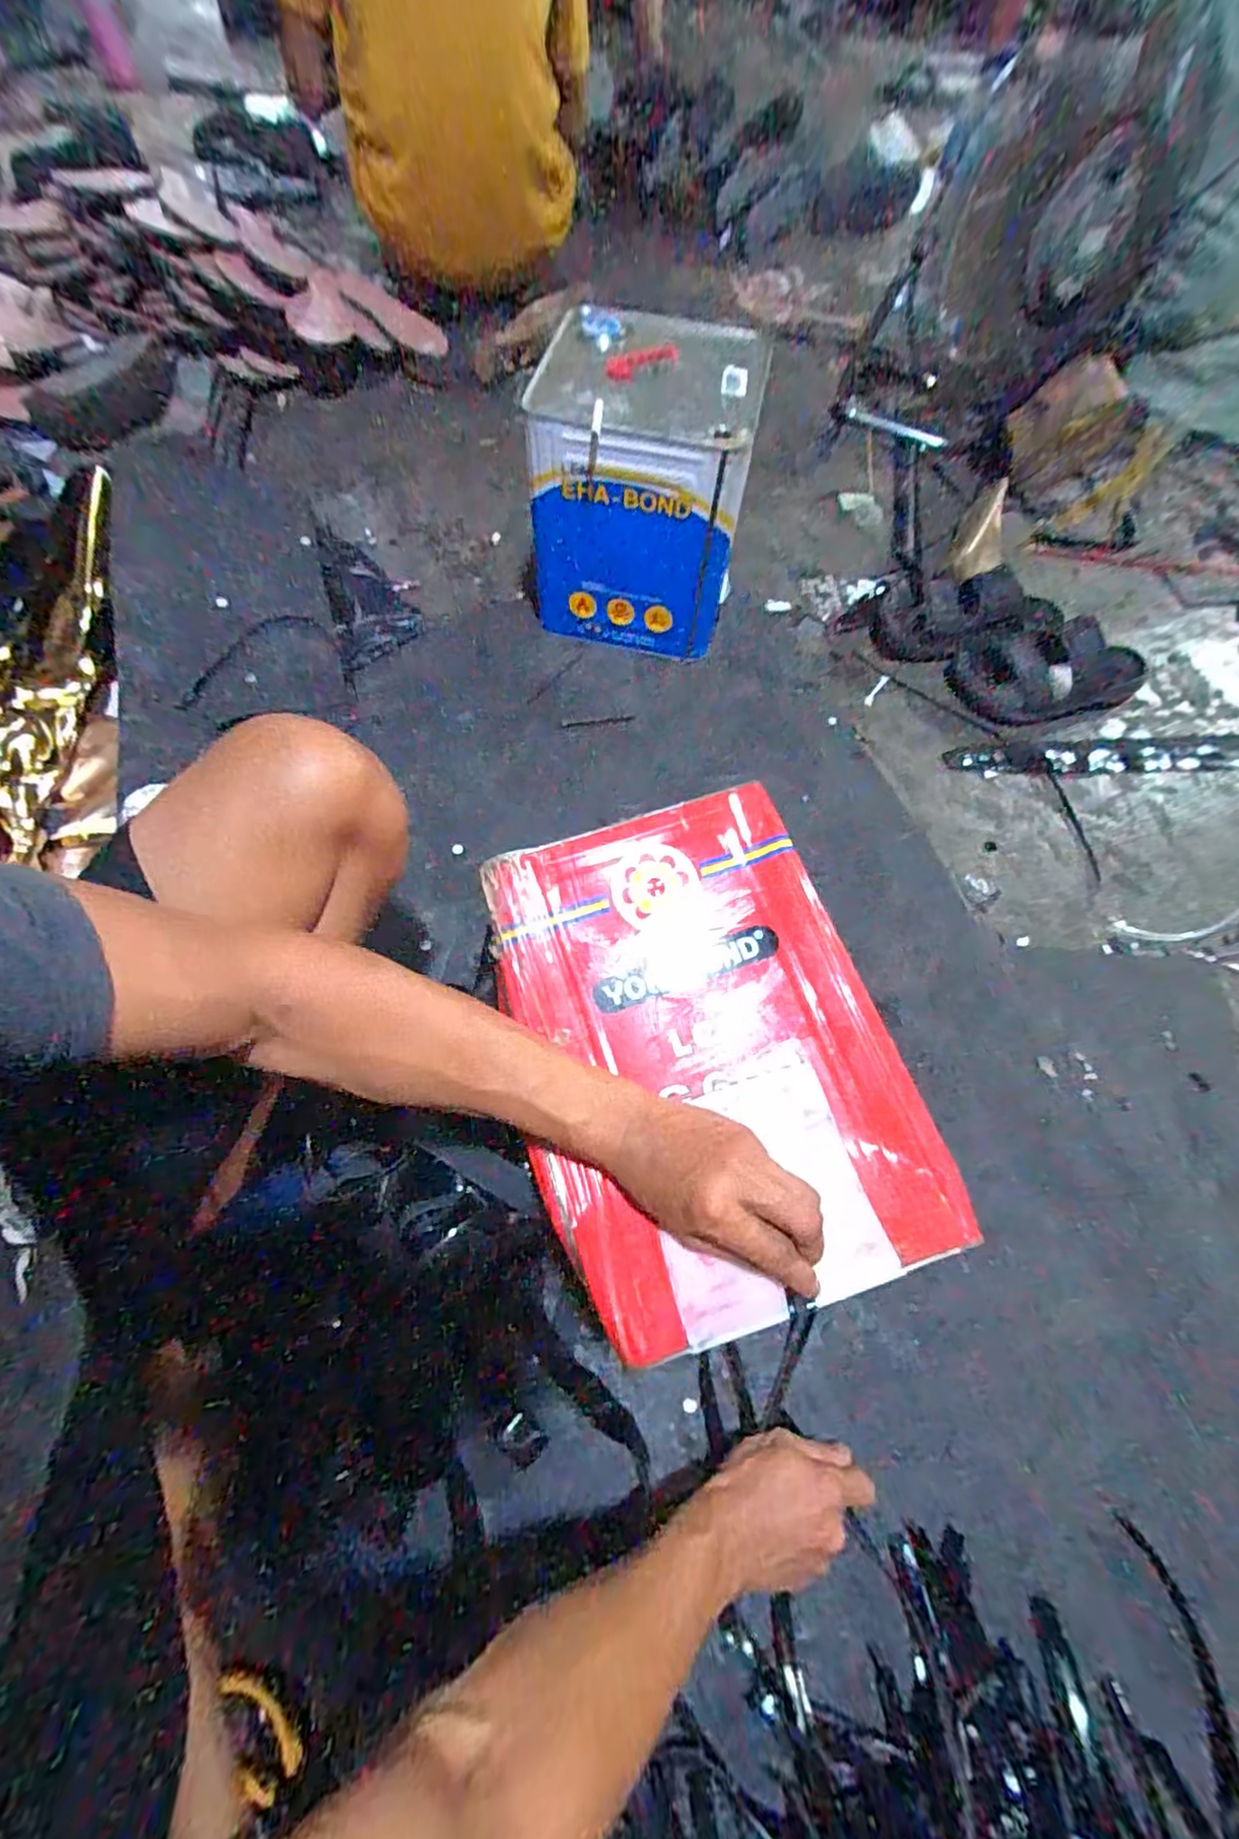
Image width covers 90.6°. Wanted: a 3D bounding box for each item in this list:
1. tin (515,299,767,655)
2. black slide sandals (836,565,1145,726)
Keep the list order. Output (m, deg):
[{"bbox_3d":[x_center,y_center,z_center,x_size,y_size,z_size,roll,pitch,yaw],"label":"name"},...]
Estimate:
[{"bbox_3d":[0.023,-0.517,0.754,0.233,0.256,0.232,9,66,1],"label":"tin"},{"bbox_3d":[0.511,-0.378,0.833,0.378,0.060,0.205,34,69,11],"label":"black slide sandals"}]

